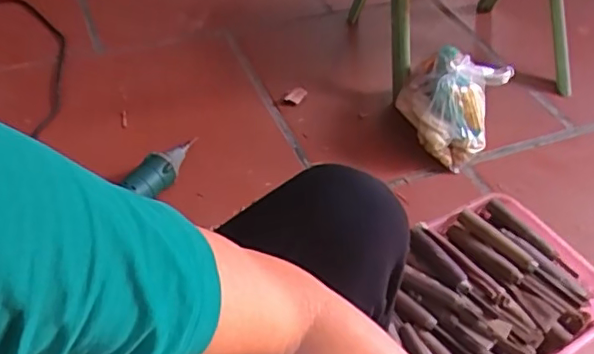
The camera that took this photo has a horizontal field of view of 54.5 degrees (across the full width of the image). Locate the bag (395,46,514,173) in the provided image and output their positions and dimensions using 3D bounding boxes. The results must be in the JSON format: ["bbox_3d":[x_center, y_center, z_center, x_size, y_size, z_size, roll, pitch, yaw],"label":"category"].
[{"bbox_3d":[0.254,-0.119,0.985,0.159,0.148,0.141,19,47,14],"label":"bag"}]

